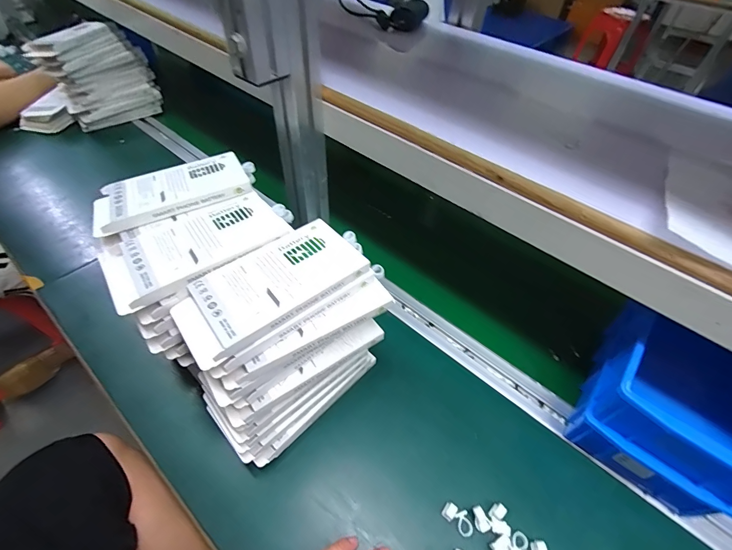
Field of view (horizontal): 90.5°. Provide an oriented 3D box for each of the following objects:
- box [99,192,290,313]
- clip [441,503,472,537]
[{"bbox_3d":[-0.158,-0.030,0.333,0.150,0.019,0.092,-28,57,-25],"label":"box"},{"bbox_3d":[0.086,0.221,0.332,0.029,0.017,0.017,37,57,25],"label":"clip"}]

